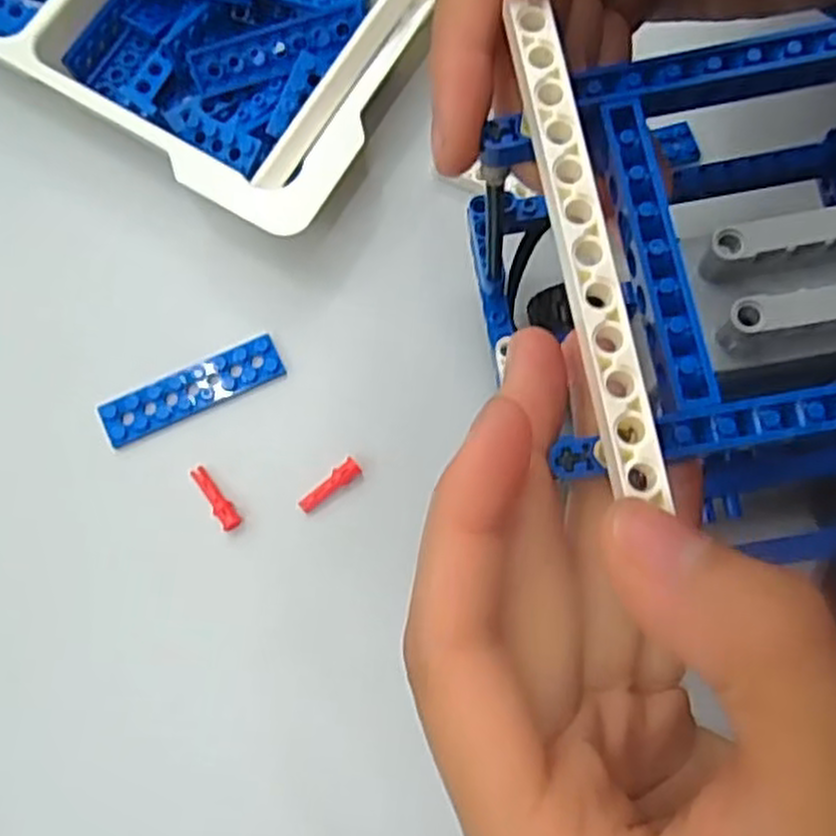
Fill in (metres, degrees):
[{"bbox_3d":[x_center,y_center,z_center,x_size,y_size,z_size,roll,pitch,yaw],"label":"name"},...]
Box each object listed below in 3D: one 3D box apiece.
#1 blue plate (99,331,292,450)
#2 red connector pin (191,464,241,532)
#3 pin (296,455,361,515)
[{"bbox_3d":[-0.078,-0.010,0.278,0.062,0.010,0.016,-24,78,-8],"label":"blue plate"},{"bbox_3d":[-0.068,0.026,0.266,0.006,0.005,0.024,-34,80,-10],"label":"red connector pin"},{"bbox_3d":[-0.030,0.023,0.271,0.025,0.004,0.007,-40,81,-11],"label":"pin"}]

